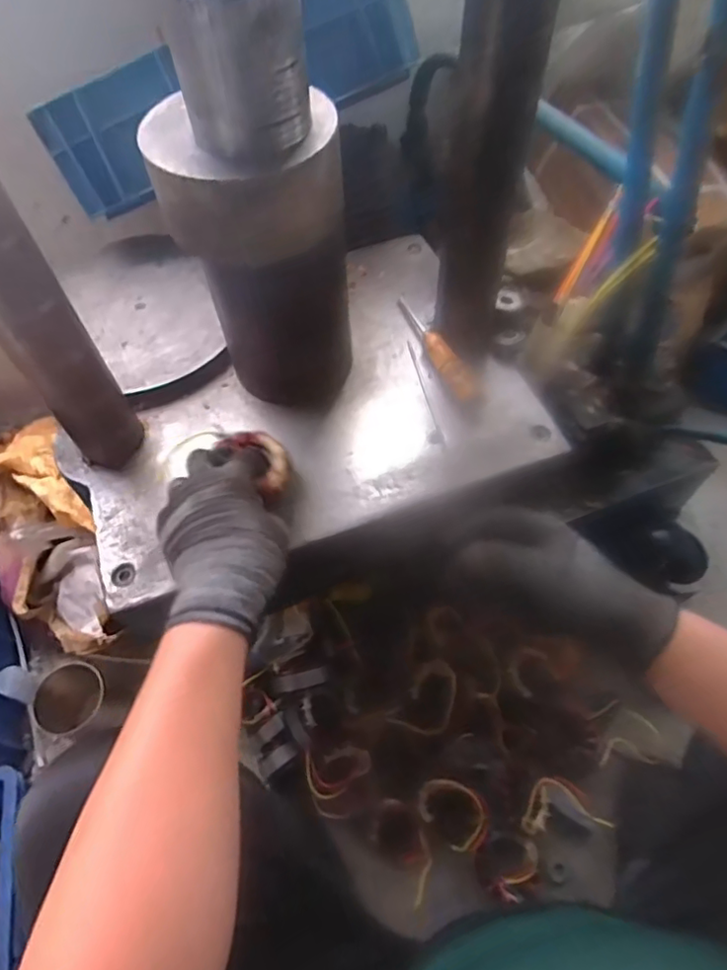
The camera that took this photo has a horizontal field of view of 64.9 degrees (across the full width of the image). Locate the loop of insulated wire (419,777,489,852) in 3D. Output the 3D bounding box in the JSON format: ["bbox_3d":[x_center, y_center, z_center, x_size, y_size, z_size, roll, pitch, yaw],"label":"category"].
[{"bbox_3d":[0.111,0.399,0.698,0.062,0.035,0.085,-40,65,-21],"label":"loop of insulated wire"}]

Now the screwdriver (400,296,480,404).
[{"bbox_3d":[0.078,-0.160,0.640,0.026,0.029,0.173,-21,60,-11],"label":"screwdriver"}]

